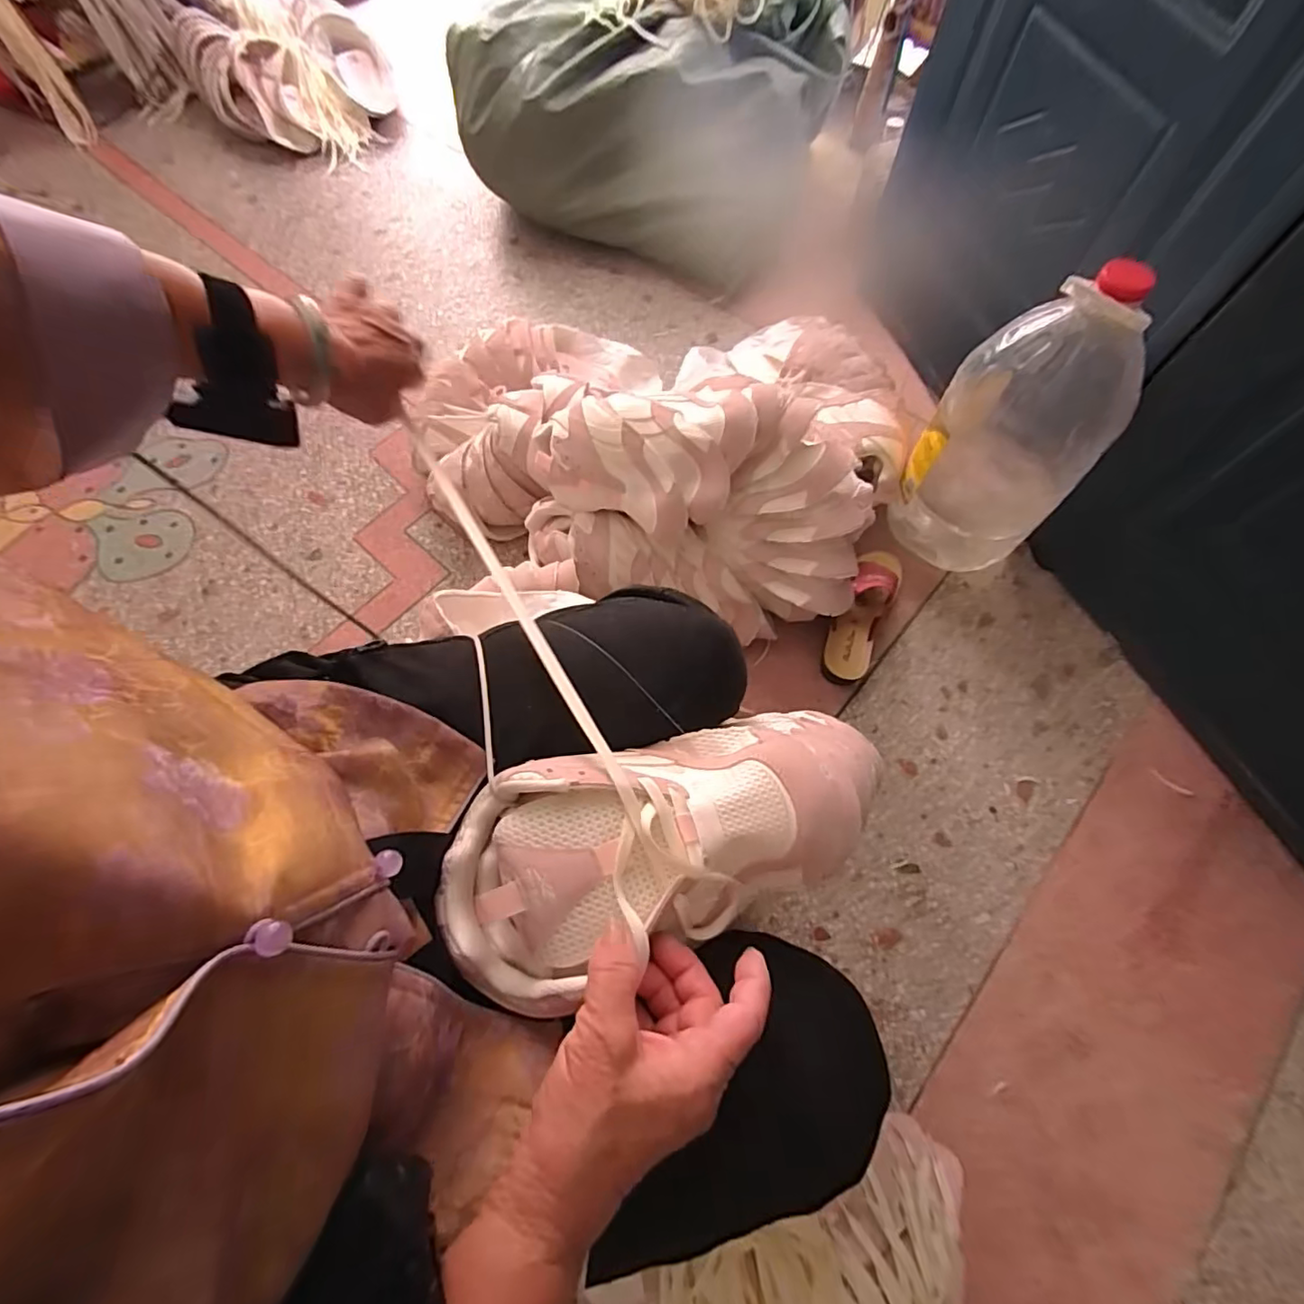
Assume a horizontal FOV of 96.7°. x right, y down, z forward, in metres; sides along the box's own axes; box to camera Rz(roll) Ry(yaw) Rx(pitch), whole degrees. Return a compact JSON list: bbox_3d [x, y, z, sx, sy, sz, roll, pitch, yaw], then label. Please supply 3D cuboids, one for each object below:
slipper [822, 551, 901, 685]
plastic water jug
[{"bbox_3d":[0.312,-0.064,0.853,0.070,0.077,0.227,24,71,10],"label":"slipper"},{"bbox_3d":[0.490,-0.301,0.776,0.198,0.413,0.178,38,74,15],"label":"plastic water jug"}]

